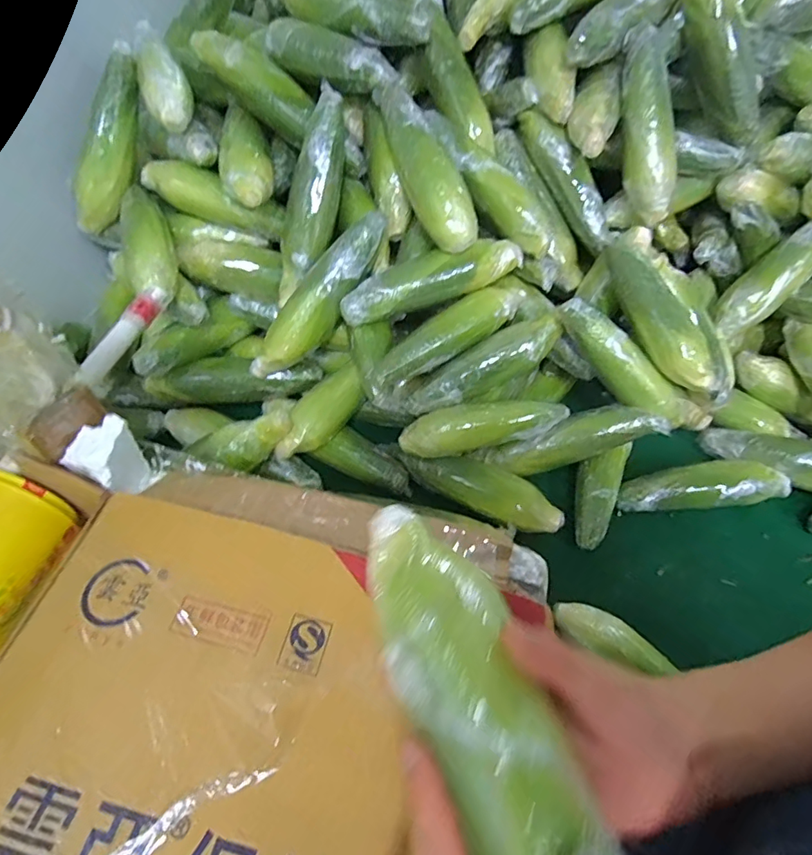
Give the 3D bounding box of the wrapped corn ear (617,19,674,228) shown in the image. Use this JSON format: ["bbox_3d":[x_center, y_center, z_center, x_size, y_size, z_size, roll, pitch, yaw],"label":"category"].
[{"bbox_3d":[0.316,-0.397,0.666,0.055,0.239,0.058,-14,14,-14],"label":"wrapped corn ear"}]

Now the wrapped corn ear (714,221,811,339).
[{"bbox_3d":[0.516,-0.215,0.679,0.227,0.051,0.057,-45,59,14],"label":"wrapped corn ear"}]

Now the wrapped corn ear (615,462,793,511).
[{"bbox_3d":[0.401,0.081,0.677,0.221,0.042,0.057,-3,53,-6],"label":"wrapped corn ear"}]

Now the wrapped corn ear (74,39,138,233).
[{"bbox_3d":[-0.412,-0.391,0.688,0.063,0.242,0.049,25,15,15],"label":"wrapped corn ear"}]

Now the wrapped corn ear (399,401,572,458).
[{"bbox_3d":[0.102,-0.003,0.659,0.215,0.057,0.054,-4,53,-7],"label":"wrapped corn ear"}]

